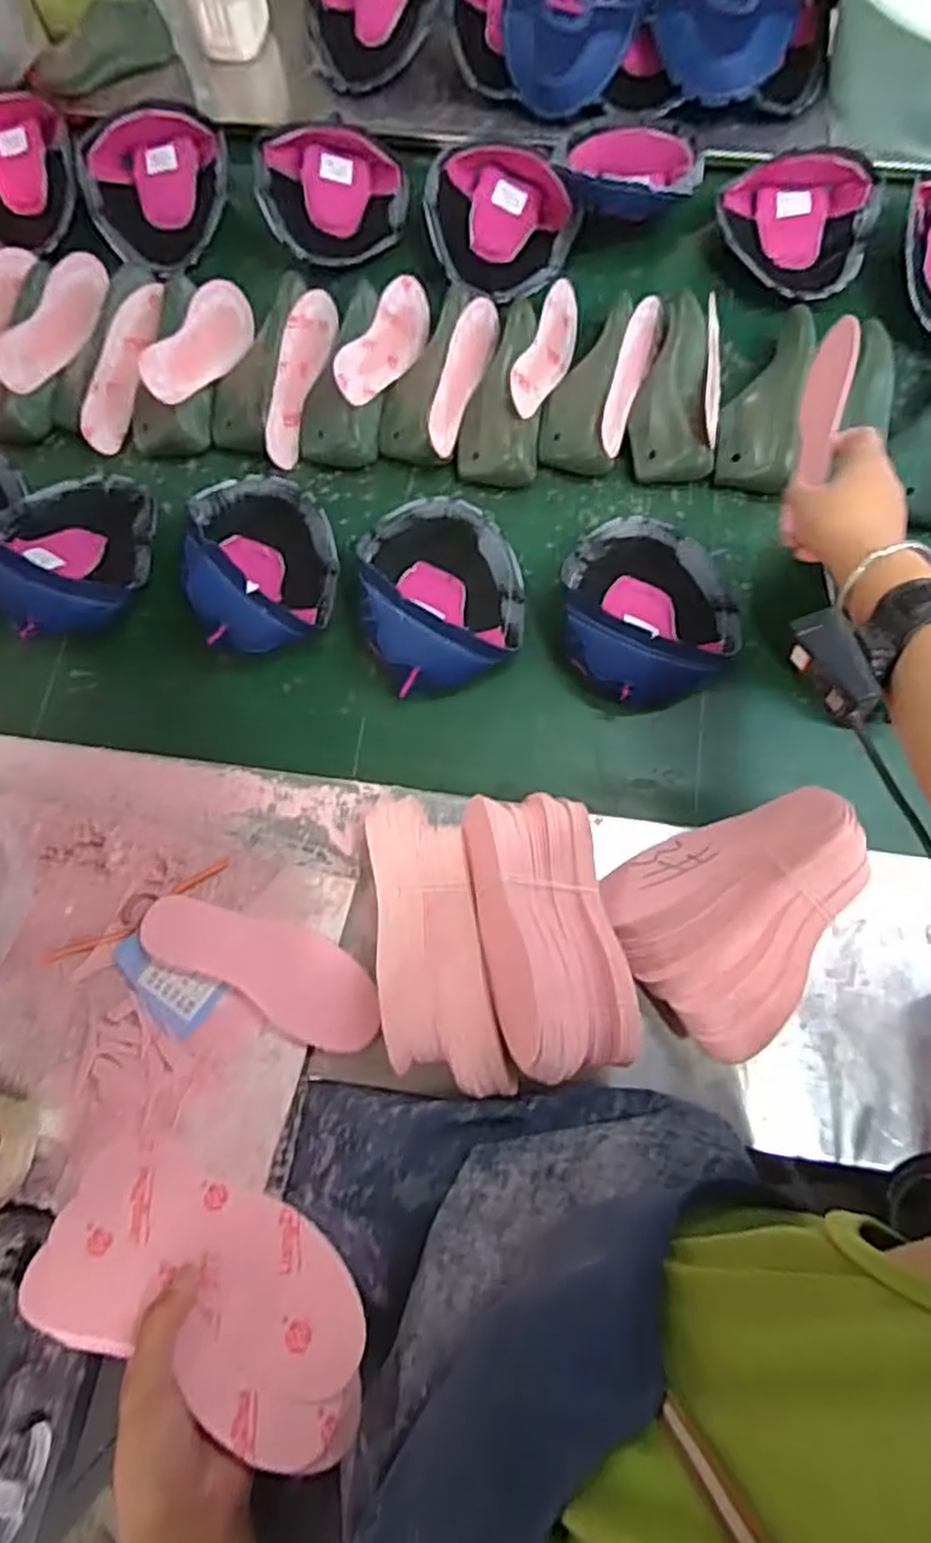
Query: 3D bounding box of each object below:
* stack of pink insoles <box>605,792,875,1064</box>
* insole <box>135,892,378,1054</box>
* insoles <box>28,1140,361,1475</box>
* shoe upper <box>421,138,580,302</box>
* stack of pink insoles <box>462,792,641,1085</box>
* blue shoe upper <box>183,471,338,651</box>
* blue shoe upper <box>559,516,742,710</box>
[{"bbox_3d":[0.210,0.099,0.558,0.185,0.067,0.147,-38,79,-10],"label":"stack of pink insoles"},{"bbox_3d":[-0.157,0.151,0.584,0.195,0.010,0.069,28,75,7],"label":"insole"},{"bbox_3d":[-0.146,0.295,0.422,0.199,0.018,0.106,22,56,16],"label":"insoles"},{"bbox_3d":[0.036,-0.596,0.805,0.158,0.058,0.149,24,76,6],"label":"shoe upper"},{"bbox_3d":[0.056,0.120,0.549,0.092,0.078,0.201,6,55,-27],"label":"stack of pink insoles"},{"bbox_3d":[-0.188,-0.202,0.681,0.128,0.085,0.190,-11,76,-3],"label":"blue shoe upper"},{"bbox_3d":[0.165,-0.155,0.672,0.158,0.062,0.190,5,75,1],"label":"blue shoe upper"}]

